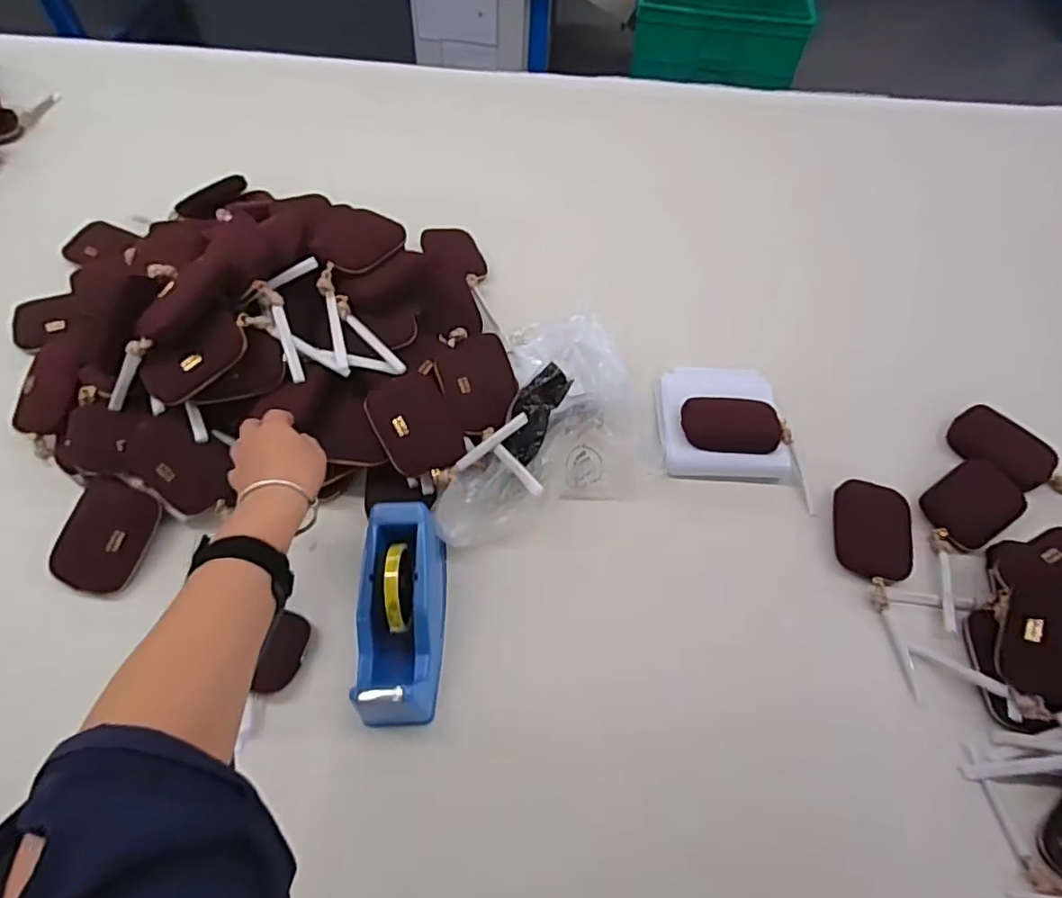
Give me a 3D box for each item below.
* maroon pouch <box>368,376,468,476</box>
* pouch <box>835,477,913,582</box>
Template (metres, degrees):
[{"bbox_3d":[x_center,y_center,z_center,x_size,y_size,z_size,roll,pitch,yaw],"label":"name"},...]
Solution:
[{"bbox_3d":[-0.129,-0.030,0.673,0.087,0.033,0.114,-23,62,-14],"label":"maroon pouch"},{"bbox_3d":[0.400,0.096,0.693,0.087,0.027,0.111,11,59,5],"label":"pouch"}]

